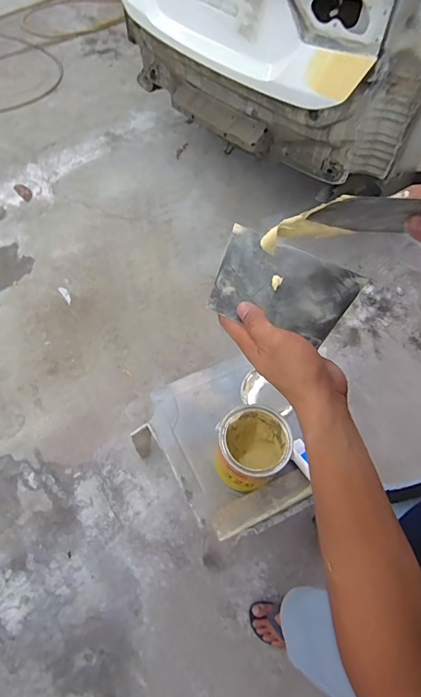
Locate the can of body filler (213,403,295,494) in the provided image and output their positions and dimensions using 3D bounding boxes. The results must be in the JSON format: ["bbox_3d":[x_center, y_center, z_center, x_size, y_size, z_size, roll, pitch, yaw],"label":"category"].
[{"bbox_3d":[0.093,0.230,0.973,0.152,0.151,0.166,13,61,6],"label":"can of body filler"}]

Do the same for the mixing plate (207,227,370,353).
[{"bbox_3d":[0.070,-0.060,0.422,0.136,0.005,0.092,24,76,11],"label":"mixing plate"}]

